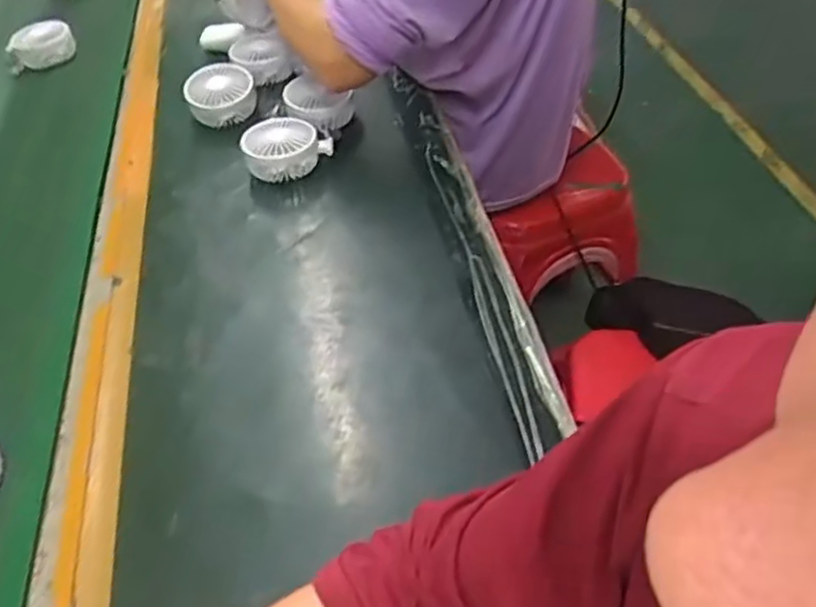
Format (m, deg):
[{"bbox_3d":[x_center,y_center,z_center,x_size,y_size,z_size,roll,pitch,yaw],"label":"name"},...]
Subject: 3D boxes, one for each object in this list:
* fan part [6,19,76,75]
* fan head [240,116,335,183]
[{"bbox_3d":[-0.578,-0.405,1.070,0.104,0.050,0.053,-26,50,-18],"label":"fan part"},{"bbox_3d":[-0.147,-0.182,0.809,0.093,0.048,0.076,-35,53,-24],"label":"fan head"}]

